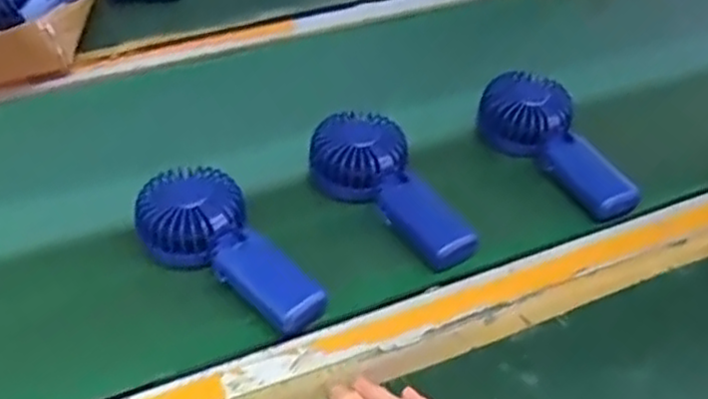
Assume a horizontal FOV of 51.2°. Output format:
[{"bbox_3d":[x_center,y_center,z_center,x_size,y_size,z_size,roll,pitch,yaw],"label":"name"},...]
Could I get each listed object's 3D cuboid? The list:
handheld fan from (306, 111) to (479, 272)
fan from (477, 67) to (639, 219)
[{"bbox_3d":[0.026,-0.013,0.628,0.079,0.043,0.187,-19,44,-21],"label":"handheld fan"},{"bbox_3d":[0.182,-0.049,0.667,0.081,0.042,0.190,-11,42,-13],"label":"fan"}]

